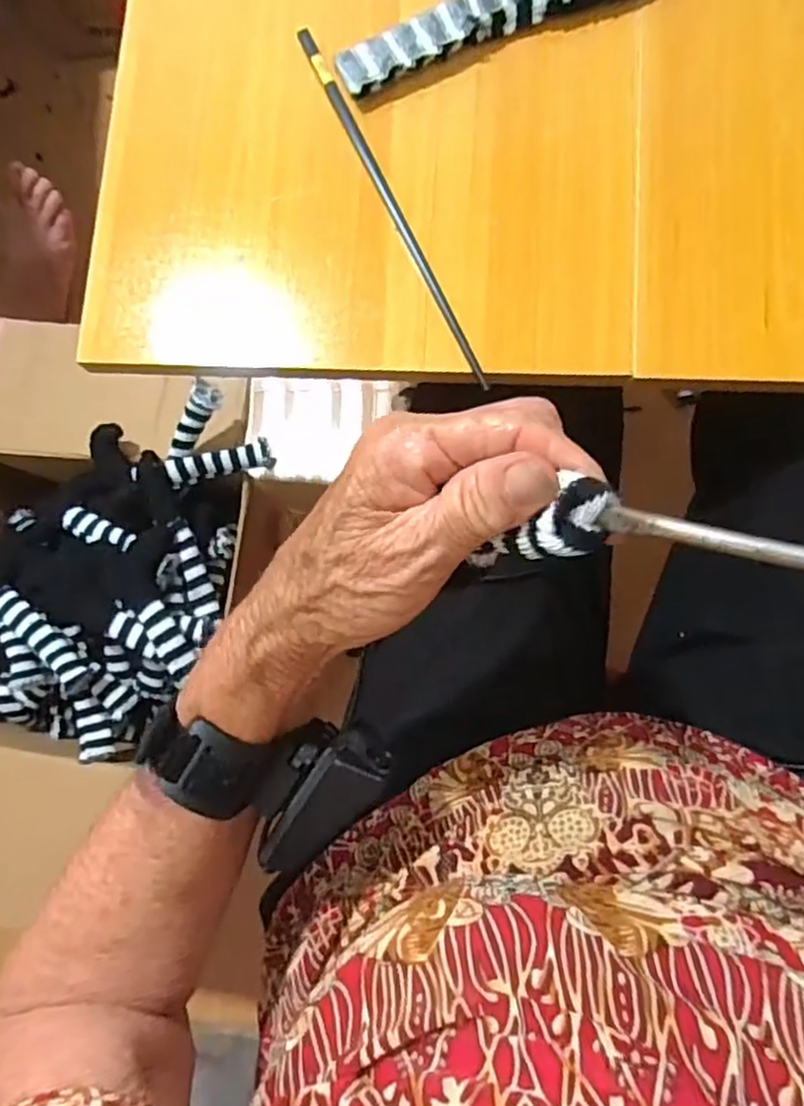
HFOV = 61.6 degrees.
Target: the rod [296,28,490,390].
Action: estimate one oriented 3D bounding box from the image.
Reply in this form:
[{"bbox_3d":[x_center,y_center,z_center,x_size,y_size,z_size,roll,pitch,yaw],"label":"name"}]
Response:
[{"bbox_3d":[-0.006,-0.188,0.362,0.007,0.005,0.232,-25,81,1],"label":"rod"}]

